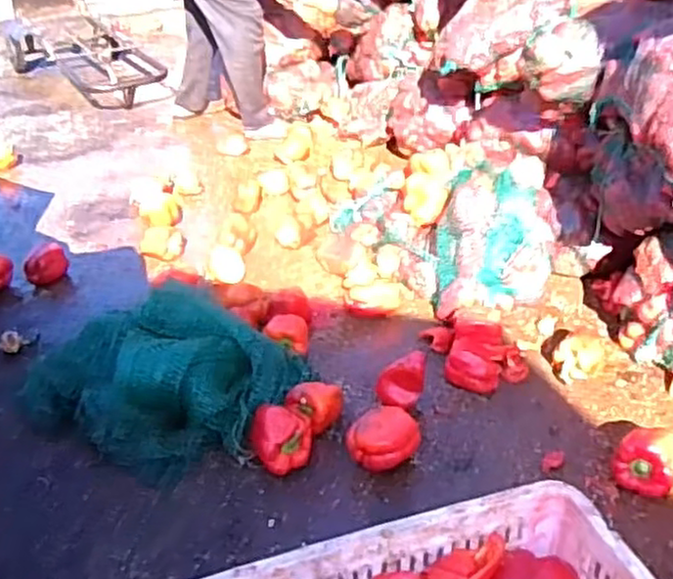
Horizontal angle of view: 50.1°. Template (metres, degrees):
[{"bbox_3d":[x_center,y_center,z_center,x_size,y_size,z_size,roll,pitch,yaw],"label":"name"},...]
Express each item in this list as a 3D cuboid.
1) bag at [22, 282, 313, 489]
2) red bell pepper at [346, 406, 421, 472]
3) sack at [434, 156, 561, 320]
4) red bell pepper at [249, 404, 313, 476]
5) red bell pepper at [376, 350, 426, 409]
[{"bbox_3d":[-0.328,0.142,1.353,0.454,0.178,0.359,17,36,30],"label":"bag"},{"bbox_3d":[0.079,0.256,1.217,0.110,0.076,0.095,-21,35,-28],"label":"red bell pepper"},{"bbox_3d":[0.367,-0.122,1.664,0.264,0.194,0.449,2,31,7],"label":"sack"},{"bbox_3d":[-0.093,0.256,1.225,0.098,0.083,0.100,-2,31,1],"label":"red bell pepper"},{"bbox_3d":[0.117,0.173,1.318,0.089,0.106,0.060,2,31,7],"label":"red bell pepper"}]

